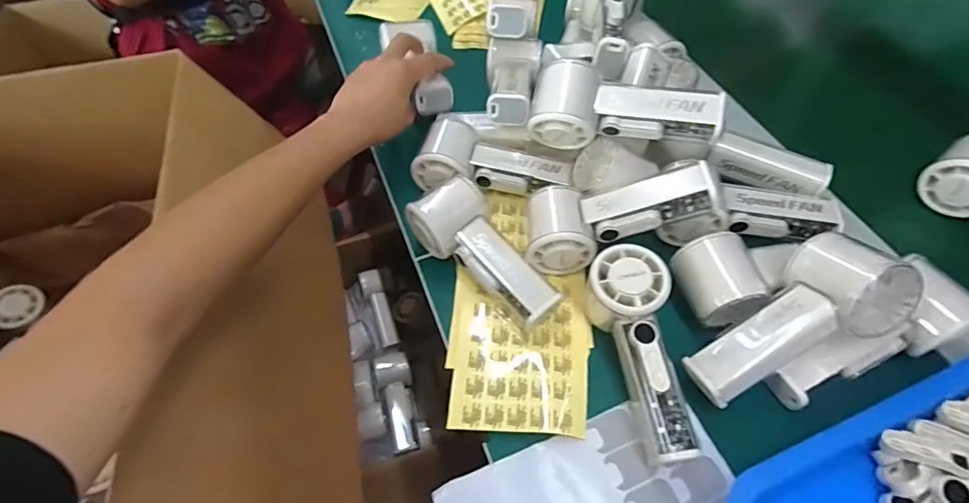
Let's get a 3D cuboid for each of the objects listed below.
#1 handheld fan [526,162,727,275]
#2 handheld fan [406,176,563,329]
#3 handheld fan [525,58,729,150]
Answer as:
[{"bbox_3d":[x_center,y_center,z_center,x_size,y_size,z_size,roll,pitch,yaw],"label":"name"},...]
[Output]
[{"bbox_3d":[0.115,-0.040,0.411,0.162,0.061,0.088,-15,56,14],"label":"handheld fan"},{"bbox_3d":[0.002,0.002,0.414,0.064,0.044,0.146,-40,63,-19],"label":"handheld fan"},{"bbox_3d":[0.118,-0.120,0.415,0.150,0.052,0.062,7,59,9],"label":"handheld fan"}]

